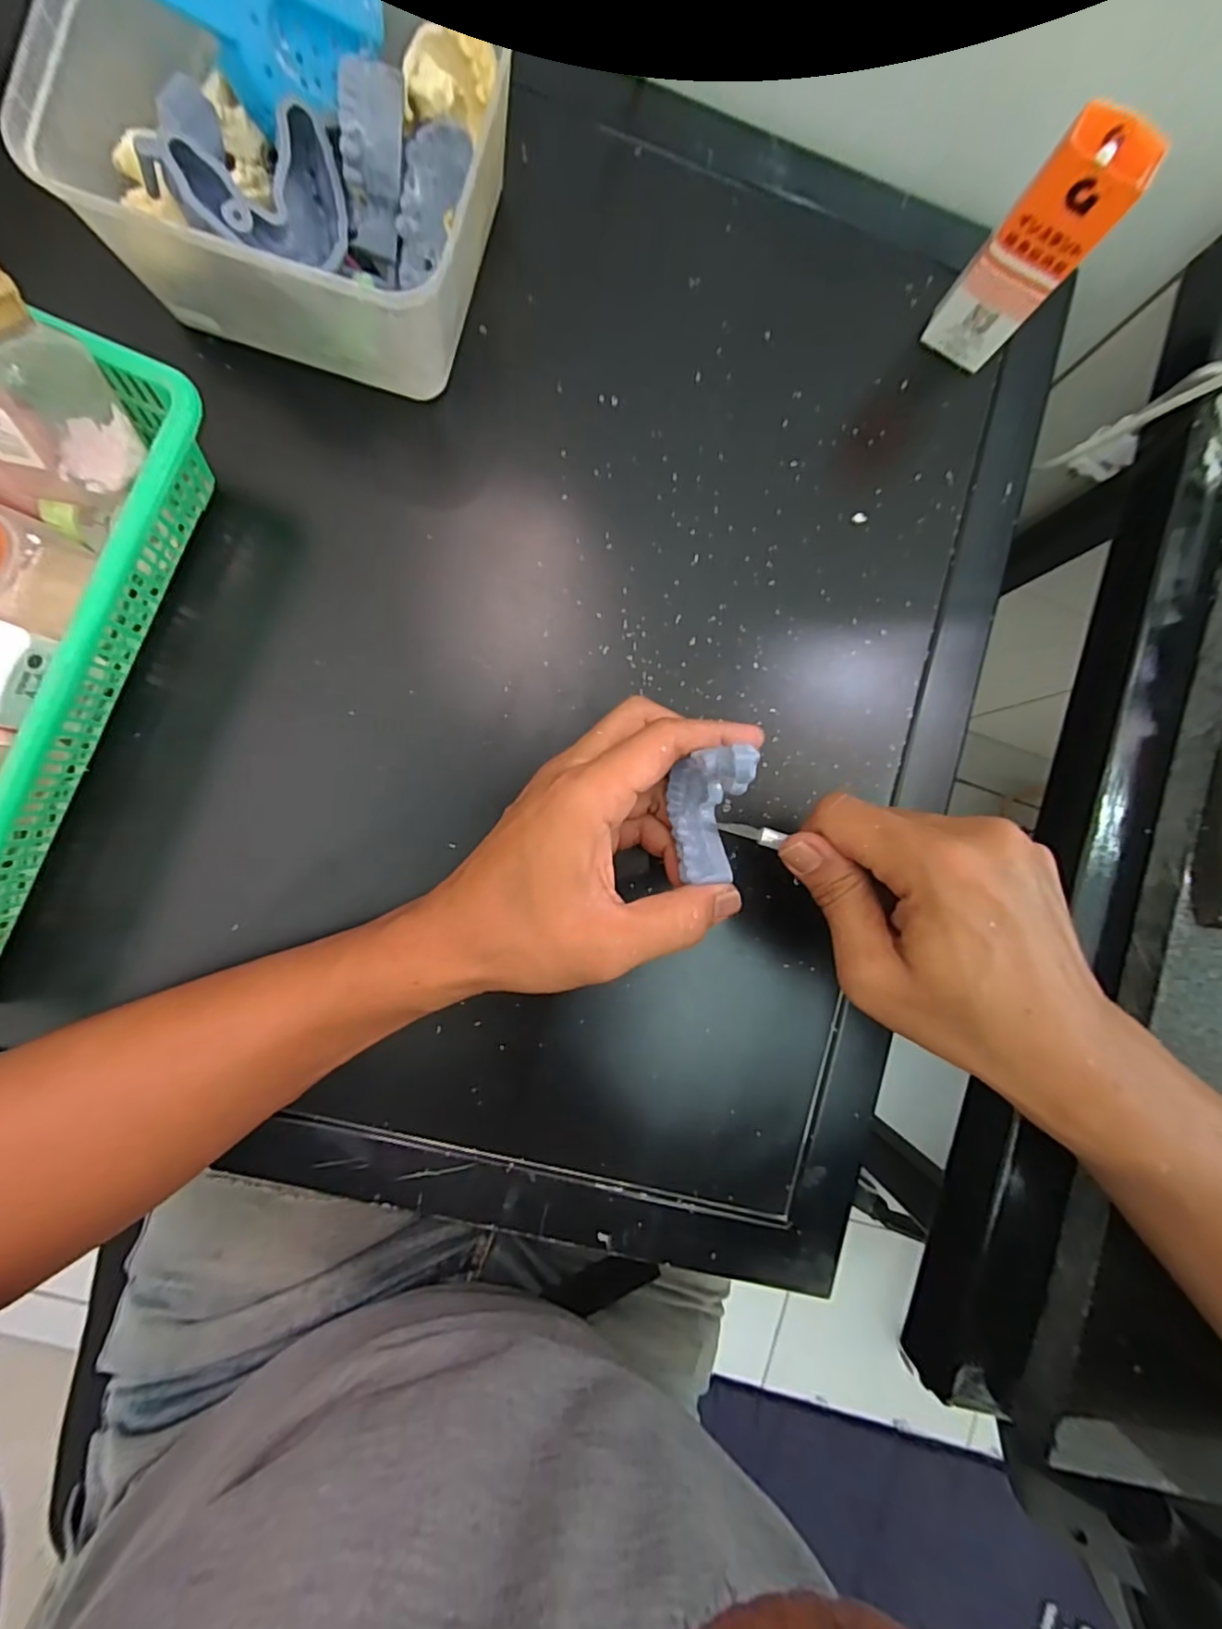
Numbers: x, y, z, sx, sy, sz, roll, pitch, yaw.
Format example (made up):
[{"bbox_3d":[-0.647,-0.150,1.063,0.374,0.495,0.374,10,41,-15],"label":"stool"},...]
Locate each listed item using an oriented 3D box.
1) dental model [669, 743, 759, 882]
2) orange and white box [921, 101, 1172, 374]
[{"bbox_3d":[0.041,0.002,0.249,0.024,0.045,0.054,5,88,-8],"label":"dental model"},{"bbox_3d":[0.202,-0.272,0.287,0.042,0.101,0.026,34,85,-5],"label":"orange and white box"}]

